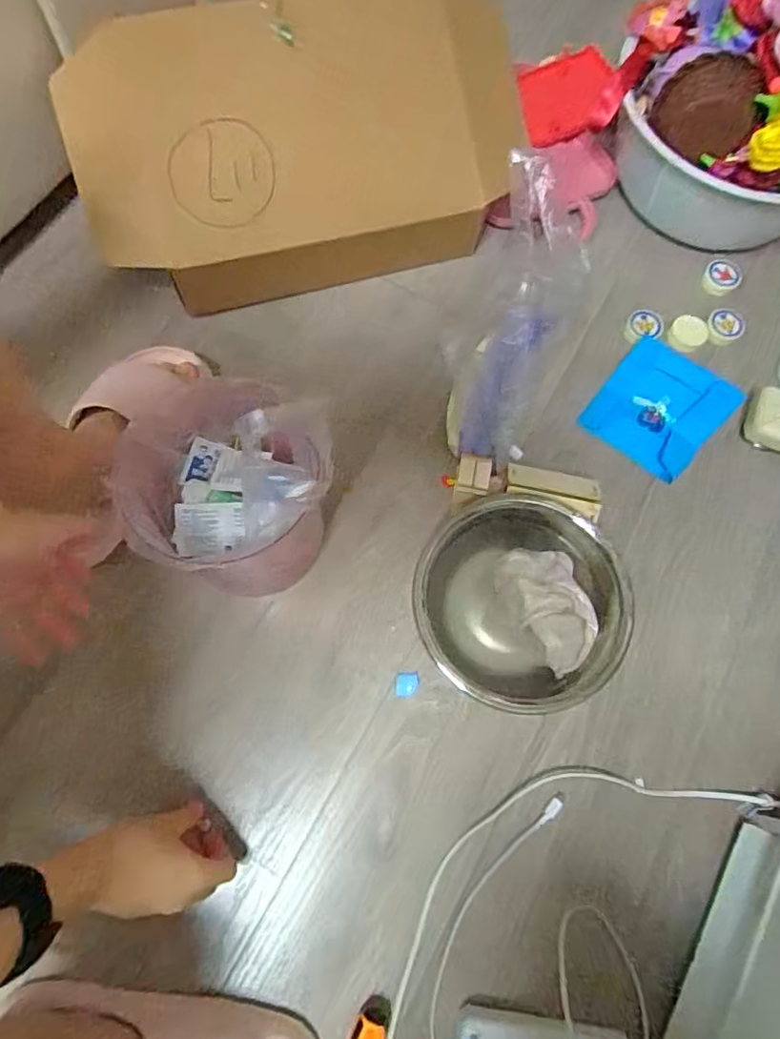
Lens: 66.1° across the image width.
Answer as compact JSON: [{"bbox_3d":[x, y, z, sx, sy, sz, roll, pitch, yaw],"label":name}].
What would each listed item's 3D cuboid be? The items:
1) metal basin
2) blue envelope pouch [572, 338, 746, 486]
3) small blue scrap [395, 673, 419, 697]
[{"bbox_3d":[0.118,0.077,0.576,0.191,0.070,0.196,33,74,7],"label":"metal basin"},{"bbox_3d":[0.301,-0.124,0.676,0.131,0.036,0.130,39,76,13],"label":"blue envelope pouch"},{"bbox_3d":[0.016,0.160,0.579,0.023,0.004,0.022,2,73,-2],"label":"small blue scrap"}]

